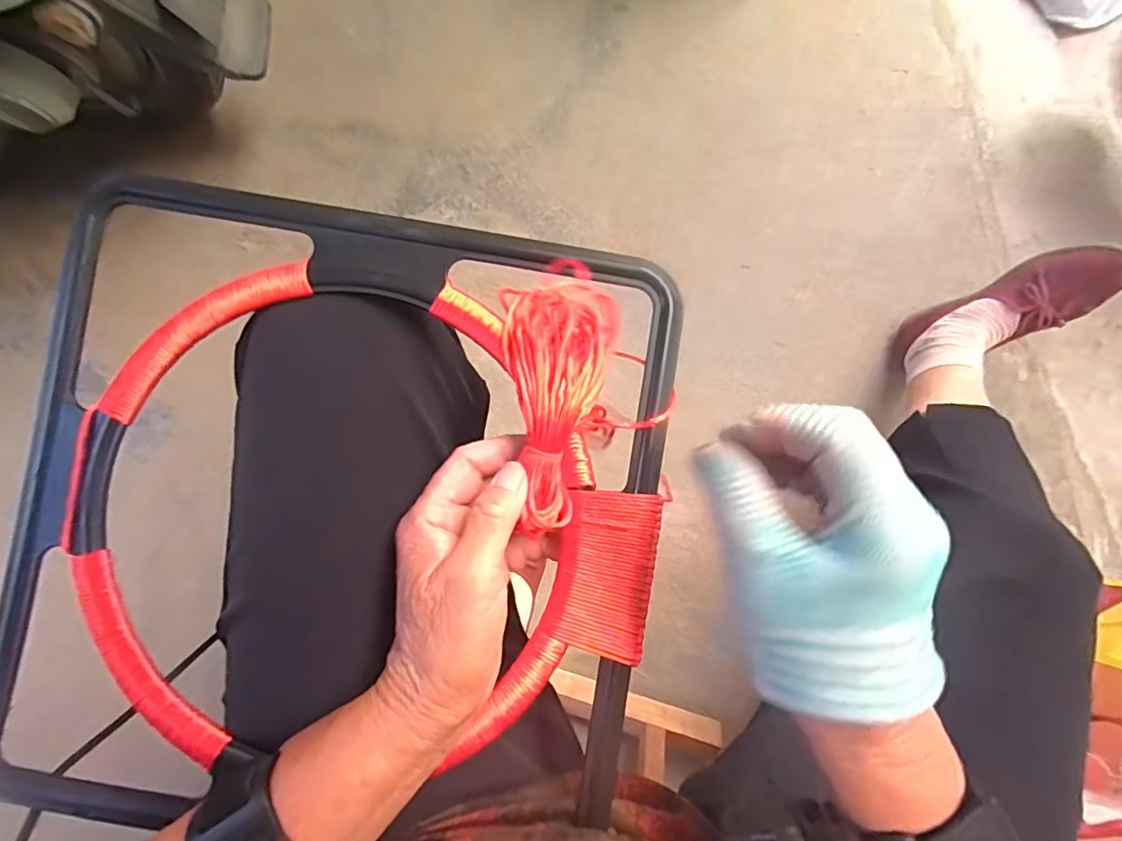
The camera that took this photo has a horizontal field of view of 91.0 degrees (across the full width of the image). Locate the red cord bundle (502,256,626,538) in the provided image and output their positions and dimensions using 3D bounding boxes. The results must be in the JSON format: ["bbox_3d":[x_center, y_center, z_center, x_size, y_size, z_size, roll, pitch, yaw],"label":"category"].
[{"bbox_3d":[-0.002,-0.014,0.278,0.058,0.021,0.135,5,83,0],"label":"red cord bundle"}]

